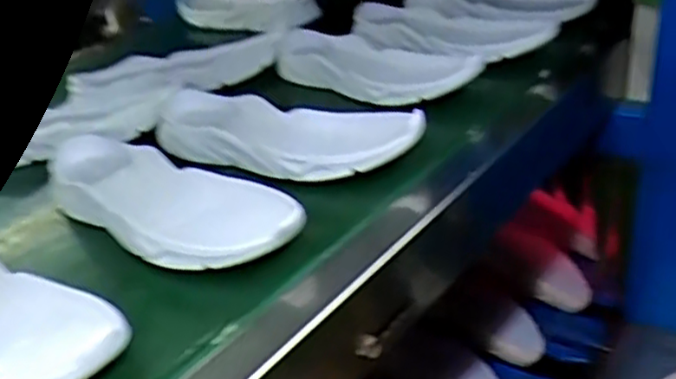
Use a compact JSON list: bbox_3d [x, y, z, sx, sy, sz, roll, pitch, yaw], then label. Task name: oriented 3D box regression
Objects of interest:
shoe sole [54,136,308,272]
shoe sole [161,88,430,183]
[{"bbox_3d":[-0.133,0.012,0.527,0.252,0.046,0.082,18,37,32],"label":"shoe sole"},{"bbox_3d":[-0.051,-0.048,0.591,0.253,0.059,0.063,17,36,30],"label":"shoe sole"}]

